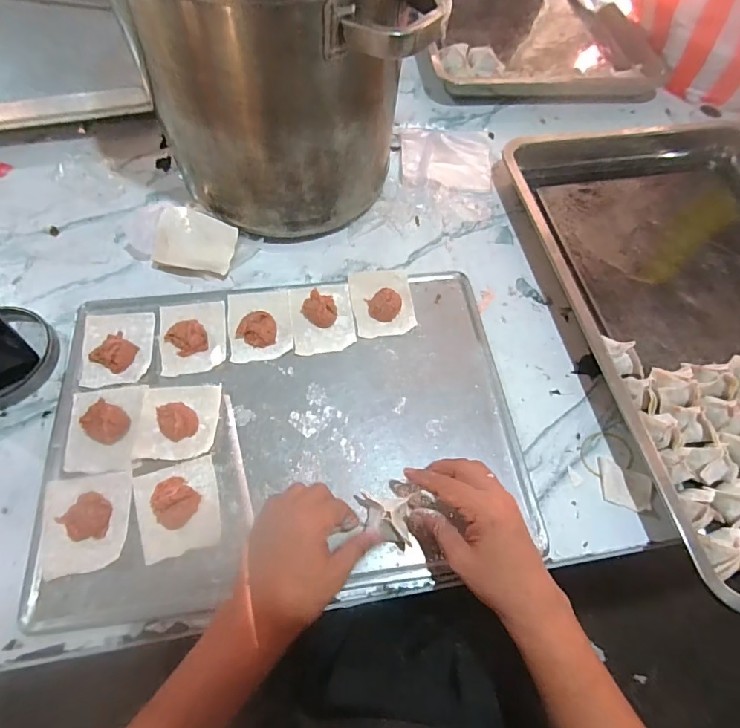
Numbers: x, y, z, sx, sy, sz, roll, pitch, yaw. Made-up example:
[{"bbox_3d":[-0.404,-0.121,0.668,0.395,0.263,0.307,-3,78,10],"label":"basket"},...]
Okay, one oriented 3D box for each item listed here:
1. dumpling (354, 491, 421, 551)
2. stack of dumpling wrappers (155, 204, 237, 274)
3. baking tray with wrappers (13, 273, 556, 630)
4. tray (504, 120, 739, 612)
[{"bbox_3d":[0.016,0.136,0.399,0.054,0.037,0.044,4,62,-1],"label":"dumpling"},{"bbox_3d":[-0.213,-0.150,0.543,0.096,0.017,0.071,11,84,0],"label":"stack of dumpling wrappers"},{"bbox_3d":[-0.082,0.051,0.457,0.451,0.023,0.335,-5,62,-6],"label":"baking tray with wrappers"},{"bbox_3d":[0.432,-0.074,0.535,0.416,0.043,0.603,-7,63,-7],"label":"tray"}]

